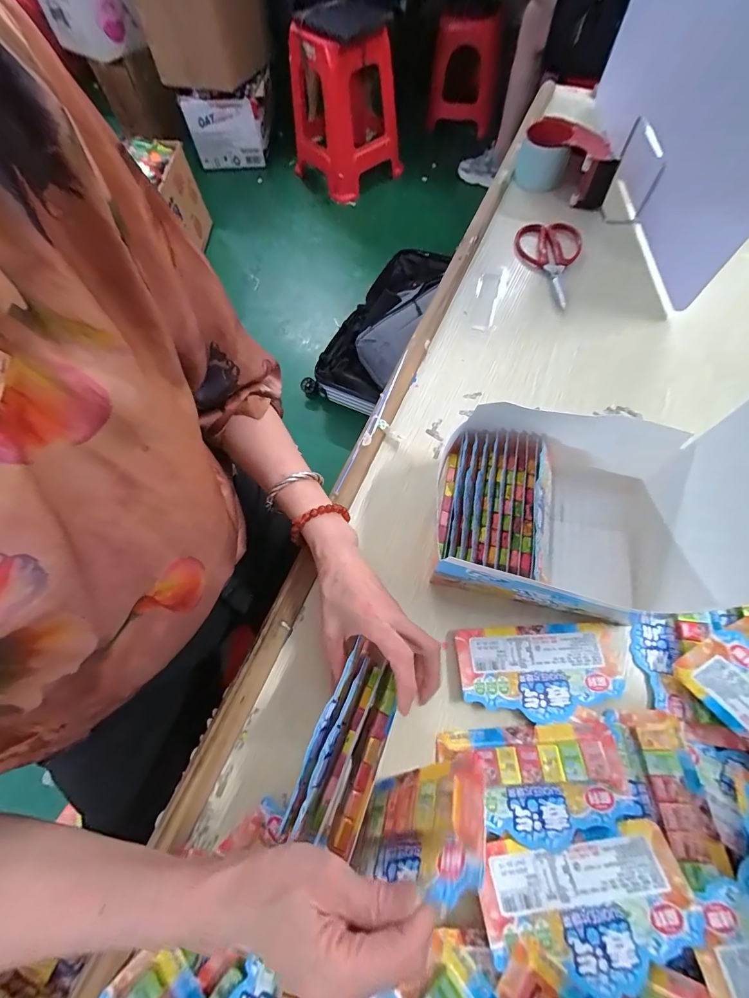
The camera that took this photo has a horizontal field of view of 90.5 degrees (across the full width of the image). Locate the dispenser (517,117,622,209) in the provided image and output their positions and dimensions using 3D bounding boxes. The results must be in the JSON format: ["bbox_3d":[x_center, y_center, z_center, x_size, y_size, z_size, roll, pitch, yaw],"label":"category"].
[{"bbox_3d":[0.318,-0.549,0.615,0.064,0.085,0.169,-37,68,-14],"label":"dispenser"}]

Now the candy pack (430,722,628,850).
[{"bbox_3d":[0.129,0.231,0.300,0.141,0.015,0.077,-3,65,2],"label":"candy pack"}]

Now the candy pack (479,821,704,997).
[{"bbox_3d":[0.150,0.287,0.264,0.141,0.006,0.076,-8,44,2],"label":"candy pack"}]

